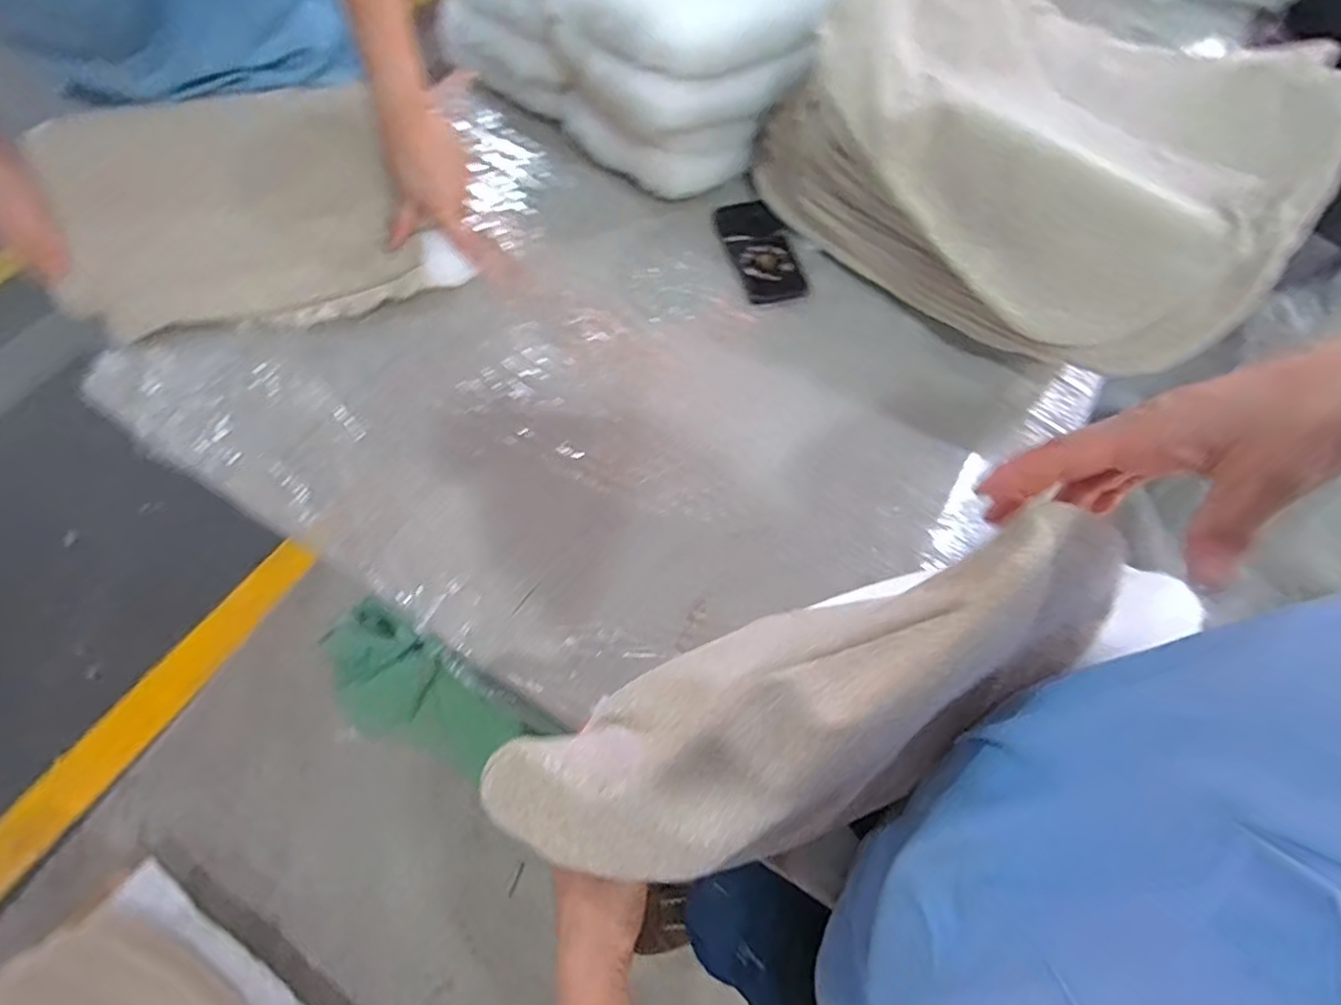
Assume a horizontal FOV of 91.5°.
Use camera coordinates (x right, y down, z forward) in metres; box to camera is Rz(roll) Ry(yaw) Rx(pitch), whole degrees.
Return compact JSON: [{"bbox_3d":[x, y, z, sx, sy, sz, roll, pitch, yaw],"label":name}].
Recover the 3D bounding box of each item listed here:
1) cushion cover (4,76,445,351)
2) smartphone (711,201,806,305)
[{"bbox_3d":[-0.491,-0.324,0.736,0.376,0.032,0.246,-11,101,-2],"label":"cushion cover"},{"bbox_3d":[0.115,-0.333,0.848,0.075,0.006,0.178,-14,67,-9],"label":"smartphone"}]

